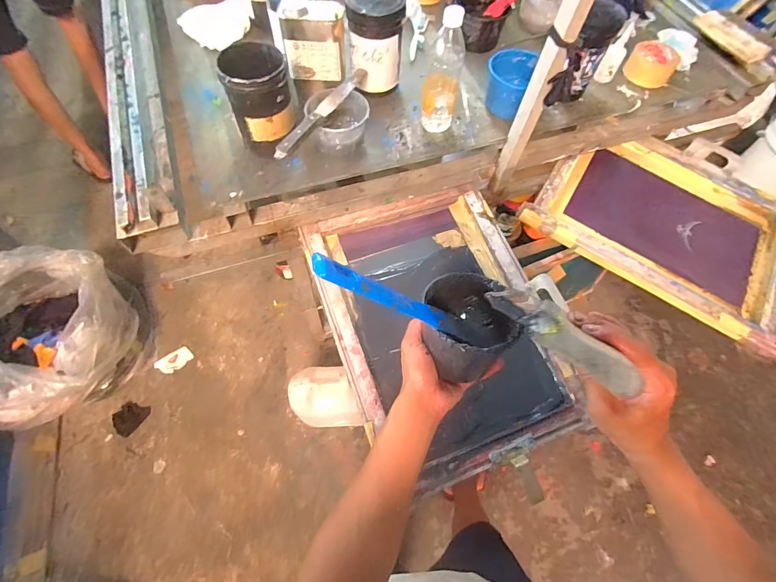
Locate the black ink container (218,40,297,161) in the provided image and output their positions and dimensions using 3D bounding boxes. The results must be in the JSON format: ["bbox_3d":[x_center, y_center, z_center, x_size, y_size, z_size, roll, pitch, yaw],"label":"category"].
[{"bbox_3d":[-0.224,-0.329,0.692,0.104,0.159,0.102,-25,66,-14],"label":"black ink container"}]

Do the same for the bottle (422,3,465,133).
[{"bbox_3d":[0.103,-0.405,0.722,0.067,0.212,0.063,10,63,3],"label":"bottle"}]

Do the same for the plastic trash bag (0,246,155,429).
[{"bbox_3d":[-1.135,0.145,1.294,0.523,0.340,0.510,-39,70,-19],"label":"plastic trash bag"}]

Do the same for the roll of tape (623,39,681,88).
[{"bbox_3d":[0.617,-0.533,0.905,0.102,0.049,0.102,30,66,13],"label":"roll of tape"}]

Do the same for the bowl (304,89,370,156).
[{"bbox_3d":[-0.092,-0.324,0.745,0.114,0.076,0.105,1,63,-1],"label":"bowl"}]

